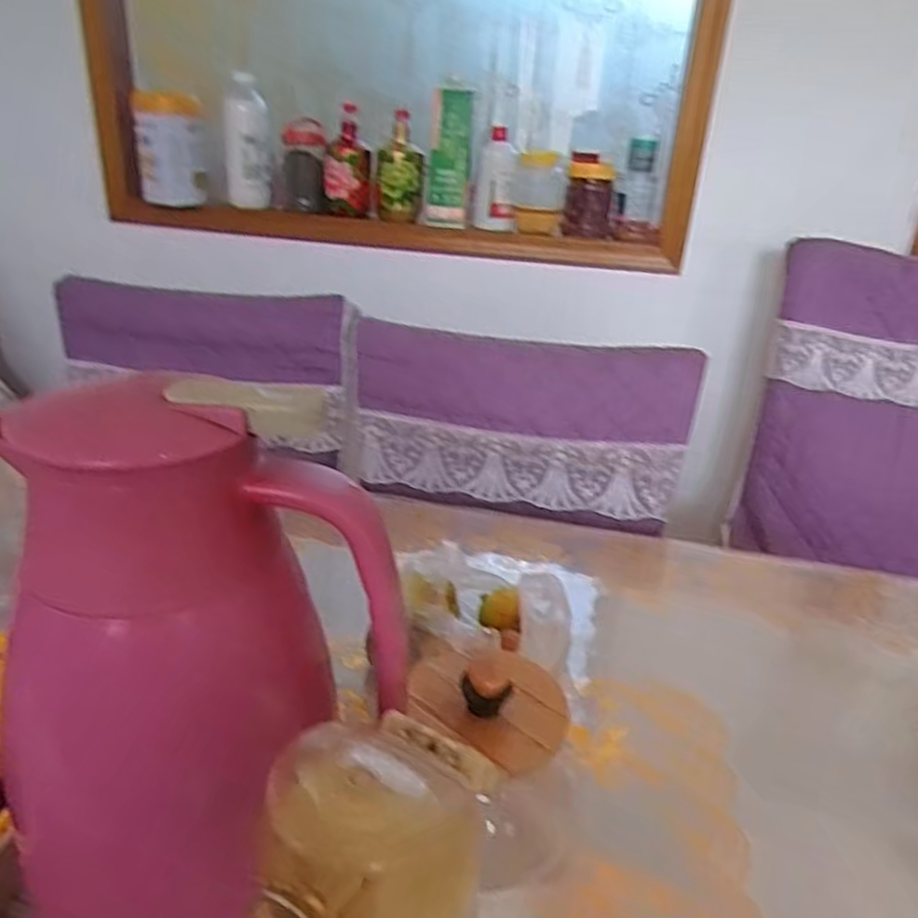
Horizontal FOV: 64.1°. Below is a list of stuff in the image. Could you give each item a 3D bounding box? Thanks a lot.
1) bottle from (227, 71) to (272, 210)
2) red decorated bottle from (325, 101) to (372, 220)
[{"bbox_3d":[-0.419,-0.626,1.453,0.079,0.238,0.077,-5,26,-17],"label":"bottle"},{"bbox_3d":[-0.216,-0.573,1.421,0.083,0.189,0.063,13,26,19],"label":"red decorated bottle"}]

